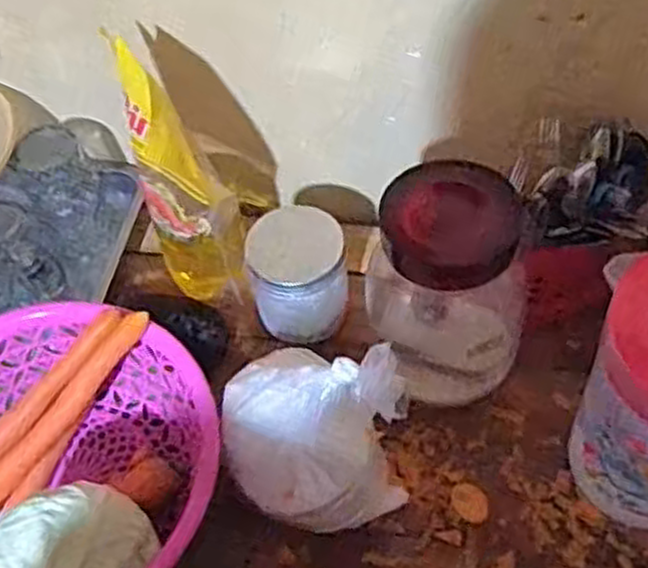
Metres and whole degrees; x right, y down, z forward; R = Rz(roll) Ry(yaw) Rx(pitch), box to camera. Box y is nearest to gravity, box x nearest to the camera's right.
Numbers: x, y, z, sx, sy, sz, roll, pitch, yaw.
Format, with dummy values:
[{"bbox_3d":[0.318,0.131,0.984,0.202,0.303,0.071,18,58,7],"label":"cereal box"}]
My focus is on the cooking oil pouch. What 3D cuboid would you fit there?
[{"bbox_3d":[-0.119,-0.088,0.670,0.079,0.260,0.066,-5,54,0],"label":"cooking oil pouch"}]

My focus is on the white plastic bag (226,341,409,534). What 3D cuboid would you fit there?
[{"bbox_3d":[-0.011,0.108,0.595,0.117,0.203,0.105,-19,55,-9],"label":"white plastic bag"}]

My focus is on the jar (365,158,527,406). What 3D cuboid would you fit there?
[{"bbox_3d":[0.104,0.007,0.648,0.113,0.193,0.108,-2,54,3],"label":"jar"}]

